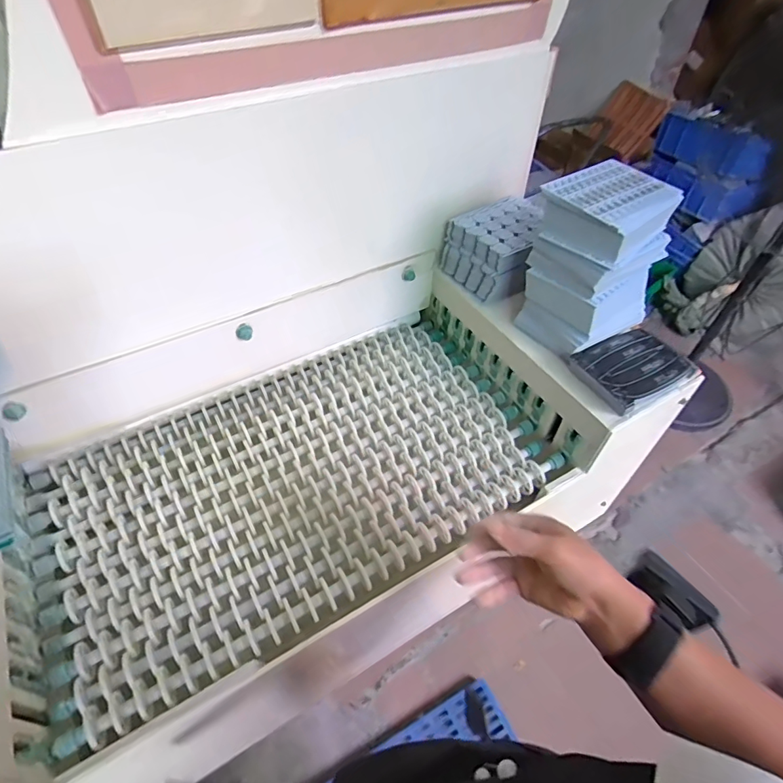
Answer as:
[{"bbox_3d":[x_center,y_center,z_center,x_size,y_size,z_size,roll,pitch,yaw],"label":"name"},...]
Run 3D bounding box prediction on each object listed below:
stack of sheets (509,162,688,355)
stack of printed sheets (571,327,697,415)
[{"bbox_3d":[0.280,-0.169,0.669,0.149,0.224,0.130,-27,53,-22],"label":"stack of sheets"},{"bbox_3d":[0.333,-0.037,0.655,0.131,0.029,0.104,-22,51,-18],"label":"stack of printed sheets"}]

